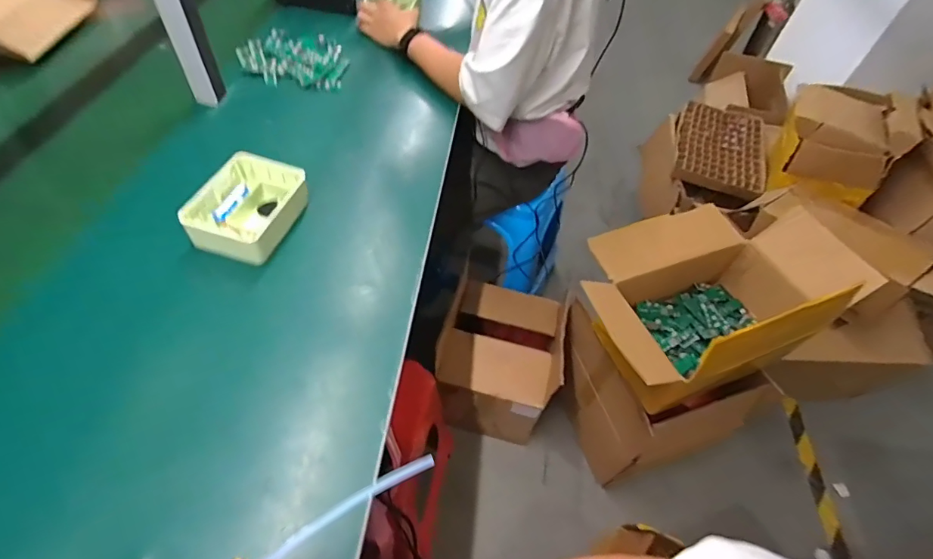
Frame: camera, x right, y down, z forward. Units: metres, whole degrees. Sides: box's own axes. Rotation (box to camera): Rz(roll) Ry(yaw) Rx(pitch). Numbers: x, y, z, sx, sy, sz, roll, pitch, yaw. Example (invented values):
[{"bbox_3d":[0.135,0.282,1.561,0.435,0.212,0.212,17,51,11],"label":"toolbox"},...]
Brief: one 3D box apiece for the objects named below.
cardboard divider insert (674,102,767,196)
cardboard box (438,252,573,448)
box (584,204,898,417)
[{"bbox_3d":[0.880,-0.469,1.564,0.293,0.045,0.438,22,54,11],"label":"cardboard divider insert"},{"bbox_3d":[0.085,0.185,1.145,0.278,0.308,0.332,14,53,5],"label":"cardboard box"},{"bbox_3d":[0.455,0.031,0.918,0.511,0.239,0.332,-15,56,-17],"label":"box"}]

